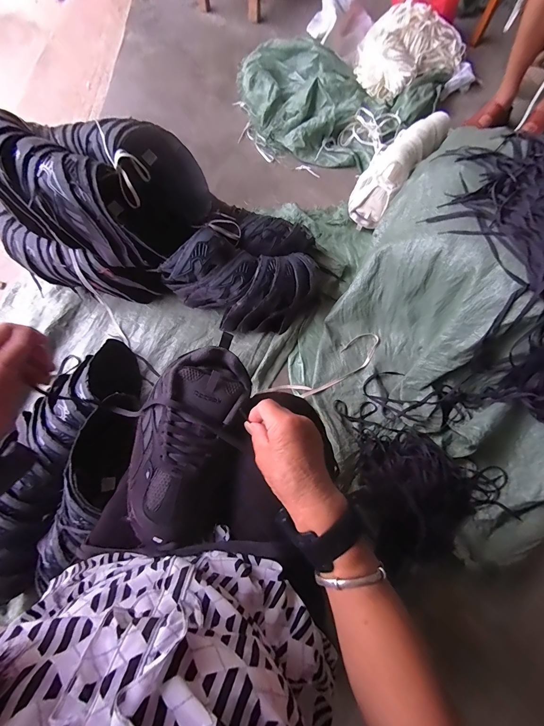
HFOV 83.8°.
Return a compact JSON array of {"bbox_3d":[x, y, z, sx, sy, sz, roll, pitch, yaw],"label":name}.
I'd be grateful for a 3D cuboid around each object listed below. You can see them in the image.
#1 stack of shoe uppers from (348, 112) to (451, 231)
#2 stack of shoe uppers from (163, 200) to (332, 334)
[{"bbox_3d":[0.379,-0.612,0.923,0.150,0.114,0.391,41,95,14],"label":"stack of shoe uppers"},{"bbox_3d":[-0.043,-0.269,0.814,0.345,0.194,0.362,33,74,11],"label":"stack of shoe uppers"}]

